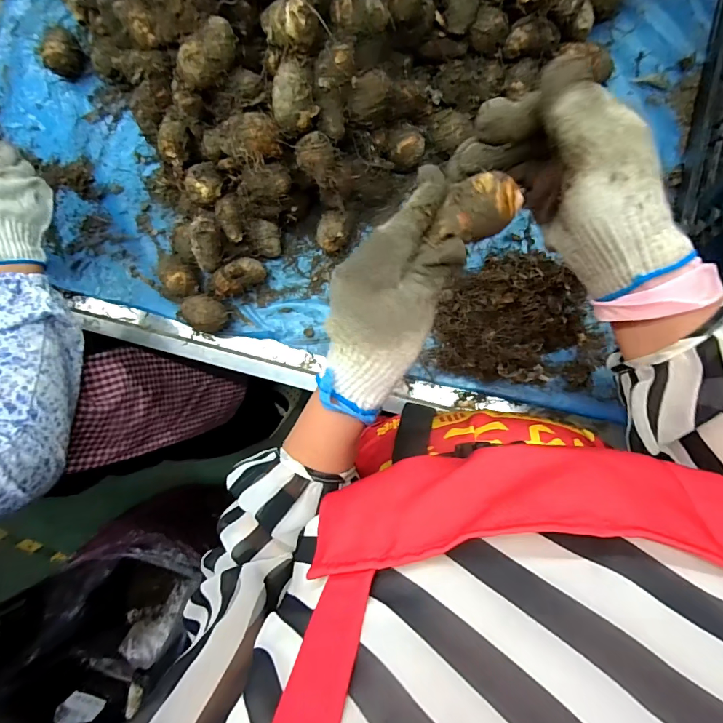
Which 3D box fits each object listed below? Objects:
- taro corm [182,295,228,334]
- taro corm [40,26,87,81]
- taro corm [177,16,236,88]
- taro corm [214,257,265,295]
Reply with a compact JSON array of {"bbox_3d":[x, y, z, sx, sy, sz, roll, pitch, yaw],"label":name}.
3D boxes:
[{"bbox_3d":[-0.193,-0.058,0.512,0.057,0.039,0.044,22,90,8],"label":"taro corm"},{"bbox_3d":[-0.410,-0.423,0.568,0.051,0.041,0.057,43,93,8],"label":"taro corm"},{"bbox_3d":[-0.137,-0.272,0.365,0.058,0.028,0.029,-31,83,5],"label":"taro corm"},{"bbox_3d":[-0.154,-0.104,0.505,0.064,0.033,0.033,-29,84,5],"label":"taro corm"}]

